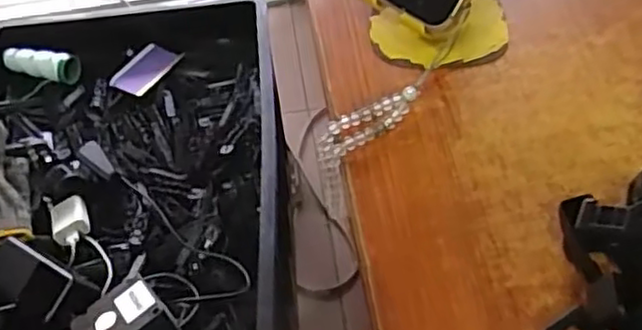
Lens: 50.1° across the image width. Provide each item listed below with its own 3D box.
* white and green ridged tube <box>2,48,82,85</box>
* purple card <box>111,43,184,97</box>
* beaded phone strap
[{"bbox_3d":[-0.399,-0.145,0.983,0.107,0.030,0.039,12,52,16],"label":"white and green ridged tube"},{"bbox_3d":[-0.251,-0.135,0.977,0.064,0.006,0.091,24,61,21],"label":"purple card"},{"bbox_3d":[0.028,-0.026,0.407,0.069,0.011,0.023,-27,52,-16],"label":"beaded phone strap"}]

